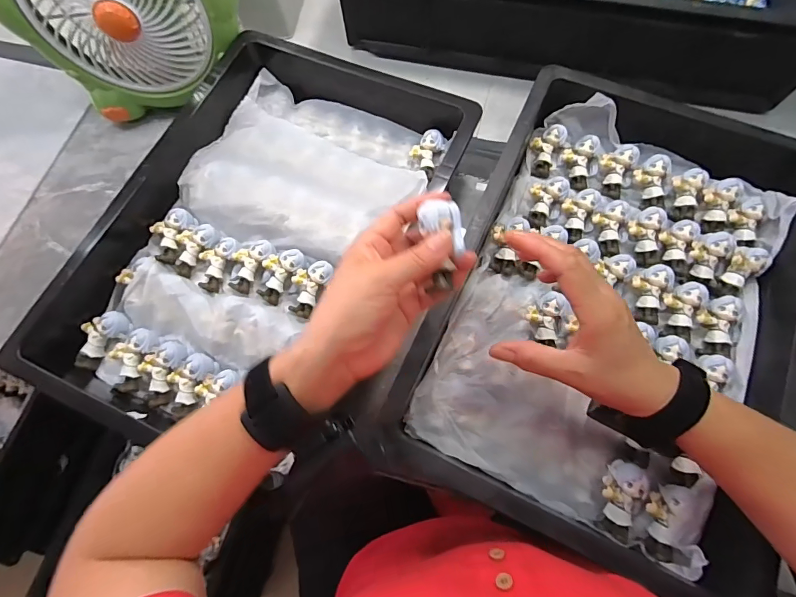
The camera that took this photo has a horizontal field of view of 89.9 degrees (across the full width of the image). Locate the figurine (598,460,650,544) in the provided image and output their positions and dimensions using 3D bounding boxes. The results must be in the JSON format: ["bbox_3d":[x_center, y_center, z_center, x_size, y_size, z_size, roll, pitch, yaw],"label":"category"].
[{"bbox_3d":[0.196,0.177,0.352,0.035,0.023,0.062,15,86,7],"label":"figurine"}]

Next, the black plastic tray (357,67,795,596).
[{"bbox_3d":[0.208,-0.010,0.390,0.303,0.071,0.448,21,74,9],"label":"black plastic tray"}]

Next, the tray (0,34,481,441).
[{"bbox_3d":[-0.143,-0.085,0.440,0.317,0.067,0.479,26,75,10],"label":"tray"}]

